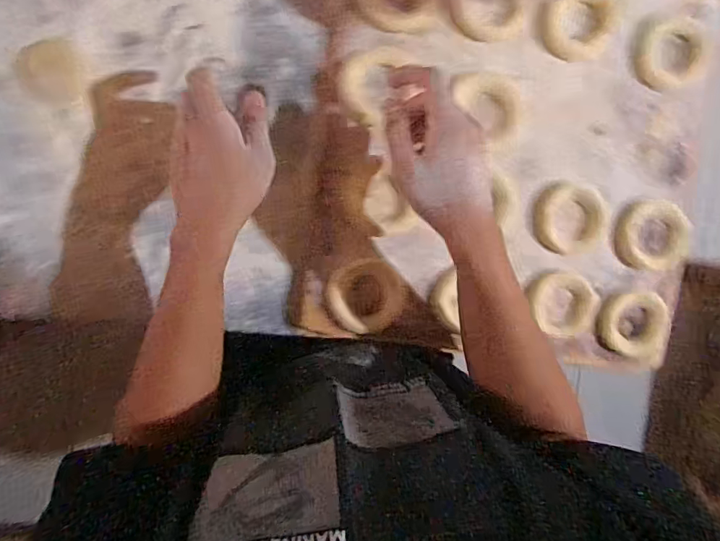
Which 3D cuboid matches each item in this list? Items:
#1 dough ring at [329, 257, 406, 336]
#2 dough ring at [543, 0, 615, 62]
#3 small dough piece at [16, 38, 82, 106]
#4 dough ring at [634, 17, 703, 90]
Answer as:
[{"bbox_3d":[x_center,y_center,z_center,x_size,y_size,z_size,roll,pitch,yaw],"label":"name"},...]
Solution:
[{"bbox_3d":[0.007,0.026,0.497,0.081,0.017,0.075,-1,96,-6],"label":"dough ring"},{"bbox_3d":[0.229,-0.254,0.495,0.075,0.022,0.060,-8,97,-5],"label":"dough ring"},{"bbox_3d":[-0.297,-0.191,0.452,0.050,0.012,0.059,2,96,-6],"label":"small dough piece"},{"bbox_3d":[0.335,-0.235,0.512,0.068,0.014,0.073,-1,96,-6],"label":"dough ring"}]

